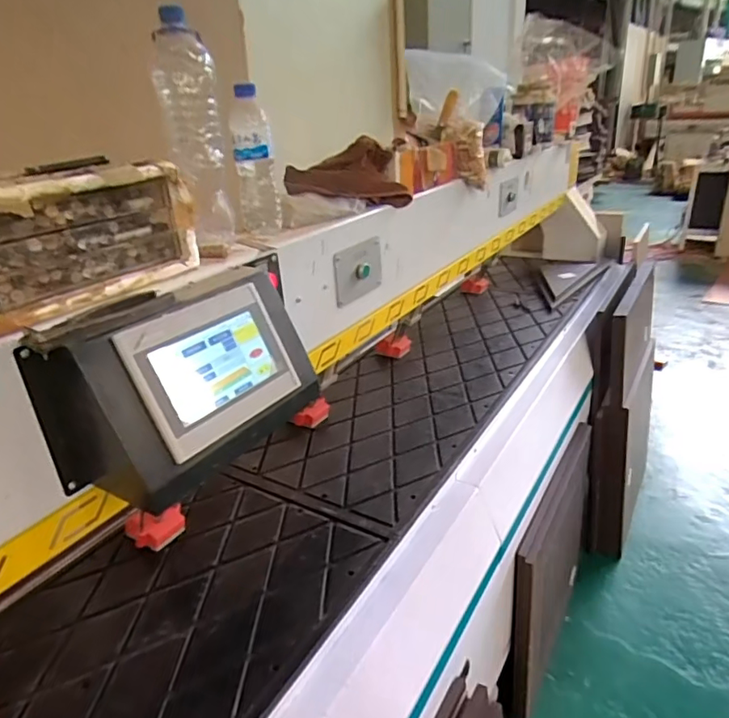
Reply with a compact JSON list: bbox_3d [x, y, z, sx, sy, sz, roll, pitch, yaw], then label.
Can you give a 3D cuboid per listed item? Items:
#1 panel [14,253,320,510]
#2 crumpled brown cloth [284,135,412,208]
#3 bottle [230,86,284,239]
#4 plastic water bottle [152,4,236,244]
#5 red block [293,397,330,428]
[{"bbox_3d":[-0.188,0.008,0.659,0.133,0.176,0.347,12,29,30],"label":"panel"},{"bbox_3d":[-0.030,-0.341,1.022,0.234,0.109,0.088,-18,29,-29],"label":"crumpled brown cloth"},{"bbox_3d":[-0.170,-0.304,0.847,0.061,0.214,0.059,-8,25,-10],"label":"bottle"},{"bbox_3d":[-0.238,-0.313,0.756,0.078,0.283,0.082,-10,26,-14],"label":"plastic water bottle"},{"bbox_3d":[-0.115,0.123,1.219,0.030,0.048,0.091,20,33,40],"label":"red block"}]

